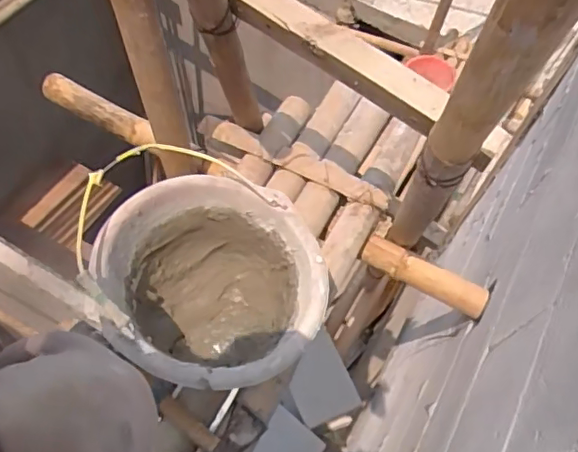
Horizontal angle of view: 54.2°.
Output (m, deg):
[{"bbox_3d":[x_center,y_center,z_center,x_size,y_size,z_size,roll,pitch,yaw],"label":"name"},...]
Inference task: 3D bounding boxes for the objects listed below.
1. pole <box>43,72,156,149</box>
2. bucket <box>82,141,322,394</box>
[{"bbox_3d":[-0.408,-0.249,1.189,0.282,0.048,0.057,25,62,10],"label":"pole"},{"bbox_3d":[-0.103,0.088,0.783,0.297,0.237,0.255,36,64,15],"label":"bucket"}]

